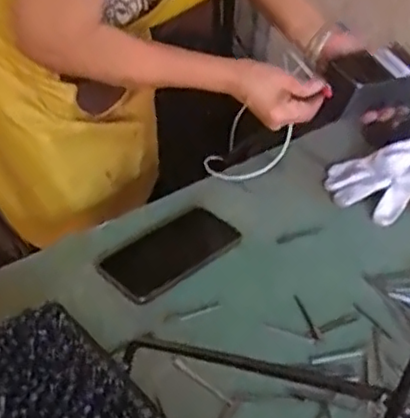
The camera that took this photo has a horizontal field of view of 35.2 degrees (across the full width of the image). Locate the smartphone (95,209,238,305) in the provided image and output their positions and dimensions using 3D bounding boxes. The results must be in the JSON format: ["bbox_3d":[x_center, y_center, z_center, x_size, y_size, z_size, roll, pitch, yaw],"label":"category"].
[{"bbox_3d":[-0.036,0.048,0.716,0.074,0.015,0.164,33,45,31],"label":"smartphone"}]

